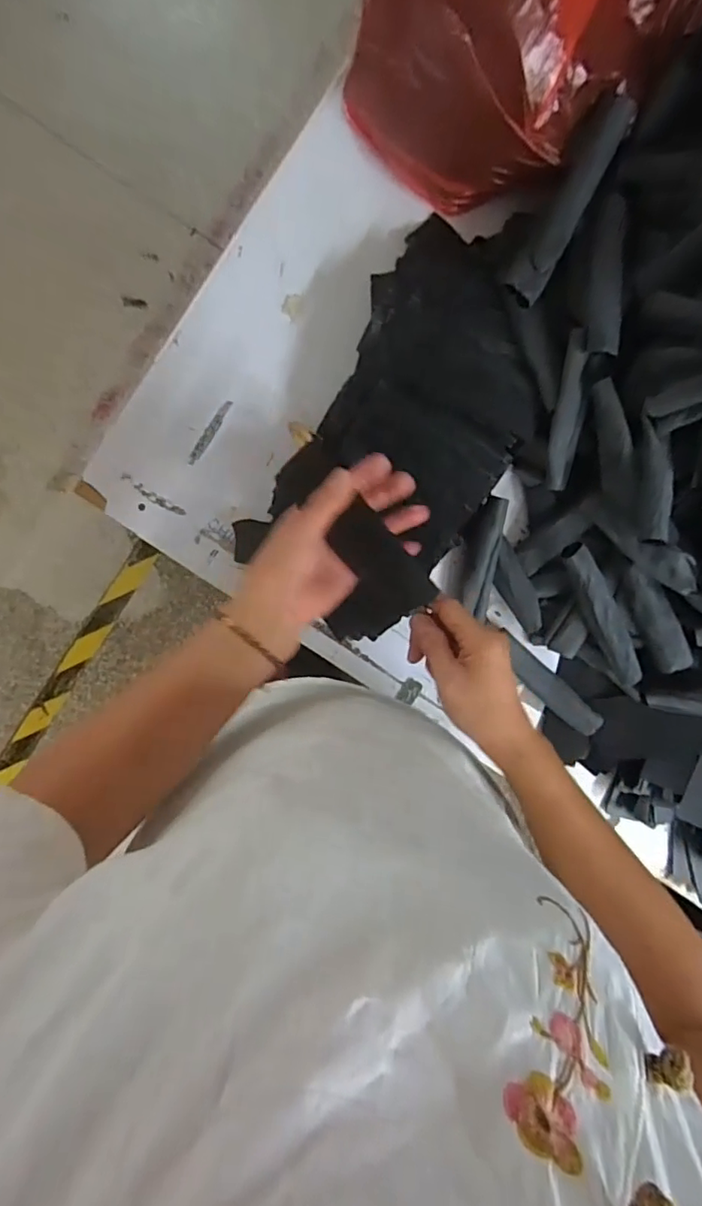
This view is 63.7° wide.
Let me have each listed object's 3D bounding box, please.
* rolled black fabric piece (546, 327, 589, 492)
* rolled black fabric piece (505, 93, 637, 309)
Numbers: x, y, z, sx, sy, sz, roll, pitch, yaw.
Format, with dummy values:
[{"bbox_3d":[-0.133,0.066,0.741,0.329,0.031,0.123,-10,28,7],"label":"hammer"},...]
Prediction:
[{"bbox_3d":[0.213,-0.186,0.552,0.030,0.015,0.147,0,111,-6],"label":"rolled black fabric piece"},{"bbox_3d":[0.201,-0.368,0.524,0.037,0.029,0.176,25,105,-7],"label":"rolled black fabric piece"}]

